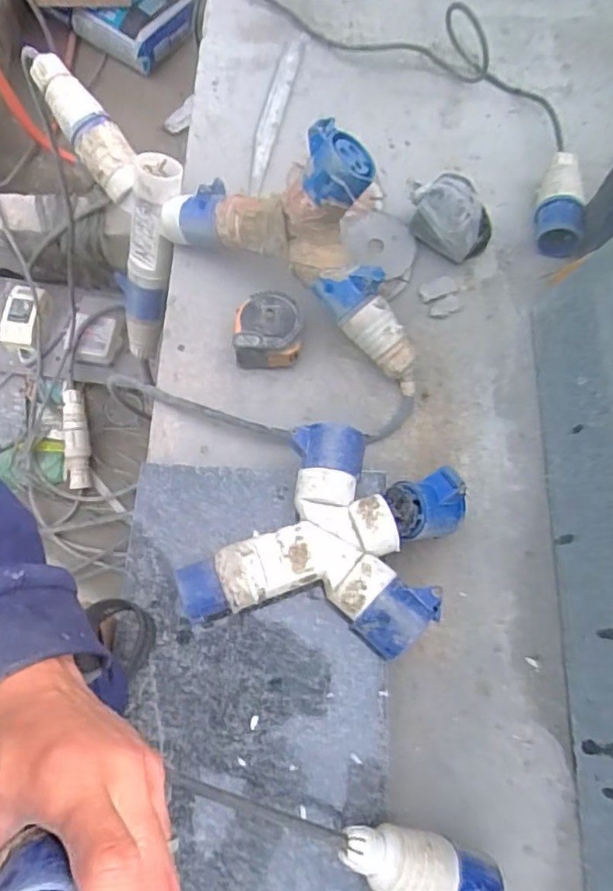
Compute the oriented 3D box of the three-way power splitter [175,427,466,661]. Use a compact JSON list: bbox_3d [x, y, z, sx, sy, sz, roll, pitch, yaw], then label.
[{"bbox_3d":[0.019,0.080,0.484,0.190,0.055,0.178,20,72,6],"label":"three-way power splitter"}]

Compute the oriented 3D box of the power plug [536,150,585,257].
[{"bbox_3d":[0.269,-0.256,0.633,0.047,0.046,0.113,13,71,4],"label":"power plug"}]

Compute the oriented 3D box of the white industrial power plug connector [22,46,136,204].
[{"bbox_3d":[-0.238,-0.340,0.631,0.049,0.049,0.176,-37,94,-14],"label":"white industrial power plug connector"}]

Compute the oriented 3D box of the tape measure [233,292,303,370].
[{"bbox_3d":[-0.038,-0.112,0.587,0.063,0.041,0.063,-1,71,-1],"label":"tape measure"}]

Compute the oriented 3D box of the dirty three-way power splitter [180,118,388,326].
[{"bbox_3d":[-0.024,-0.217,0.555,0.227,0.151,0.083,33,72,10],"label":"dirty three-way power splitter"}]

